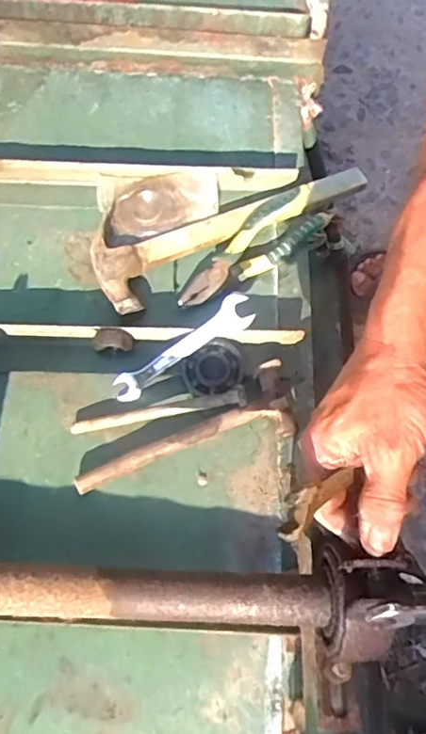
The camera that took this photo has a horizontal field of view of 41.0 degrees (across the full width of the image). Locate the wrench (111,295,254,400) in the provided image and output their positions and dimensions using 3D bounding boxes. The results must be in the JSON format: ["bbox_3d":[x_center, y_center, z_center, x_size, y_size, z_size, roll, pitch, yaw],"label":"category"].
[{"bbox_3d":[-0.028,-0.016,0.548,0.151,0.005,0.033,-36,106,4],"label":"wrench"}]

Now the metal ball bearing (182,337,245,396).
[{"bbox_3d":[0.002,0.003,0.553,0.059,0.017,0.047,-32,82,-7],"label":"metal ball bearing"}]

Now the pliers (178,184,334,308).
[{"bbox_3d":[0.040,-0.127,0.606,0.189,0.024,0.060,-41,83,-8],"label":"pliers"}]

